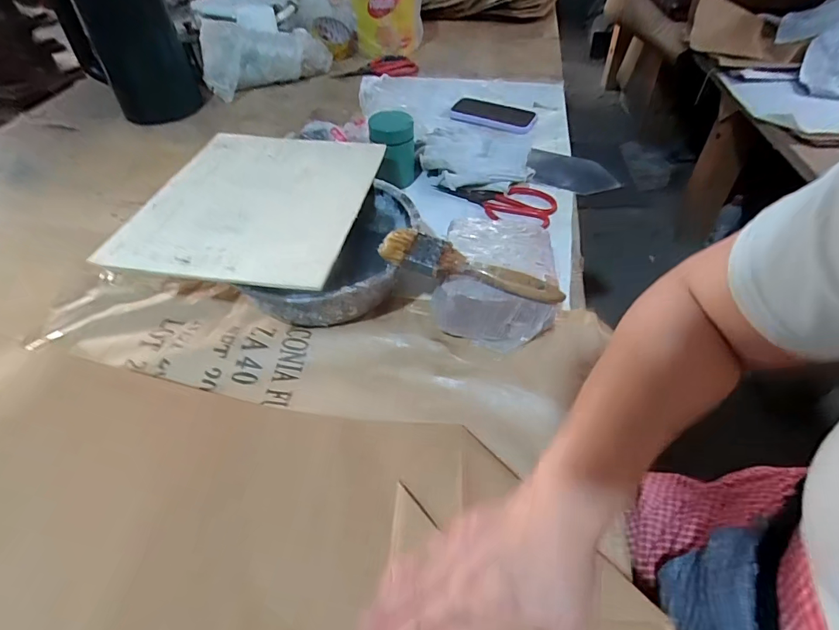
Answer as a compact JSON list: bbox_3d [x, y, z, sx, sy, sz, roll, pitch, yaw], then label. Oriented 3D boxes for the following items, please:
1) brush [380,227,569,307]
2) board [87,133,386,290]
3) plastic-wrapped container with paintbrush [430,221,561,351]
[{"bbox_3d":[0.046,-0.042,0.420,0.171,0.012,0.040,23,66,10],"label":"brush"},{"bbox_3d":[-0.183,-0.135,0.516,0.230,0.009,0.279,7,47,5],"label":"board"},{"bbox_3d":[0.084,-0.043,0.483,0.120,0.059,0.154,8,48,8],"label":"plastic-wrapped container with paintbrush"}]

